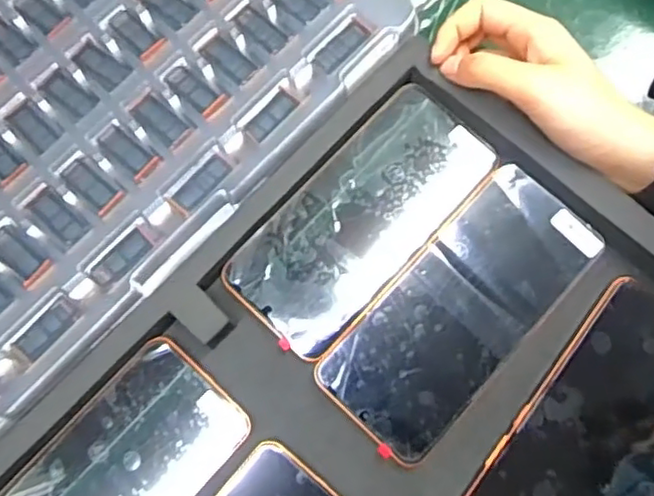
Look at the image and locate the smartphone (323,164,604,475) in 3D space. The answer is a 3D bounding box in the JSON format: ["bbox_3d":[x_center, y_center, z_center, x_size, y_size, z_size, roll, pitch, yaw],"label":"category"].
[{"bbox_3d":[0.075,0.035,0.366,0.074,0.008,0.170,44,84,6],"label":"smartphone"}]

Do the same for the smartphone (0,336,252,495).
[{"bbox_3d":[-0.122,0.133,0.349,0.076,0.009,0.166,41,80,13],"label":"smartphone"}]

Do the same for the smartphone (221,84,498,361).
[{"bbox_3d":[0.022,-0.020,0.384,0.075,0.008,0.169,41,80,13],"label":"smartphone"}]

